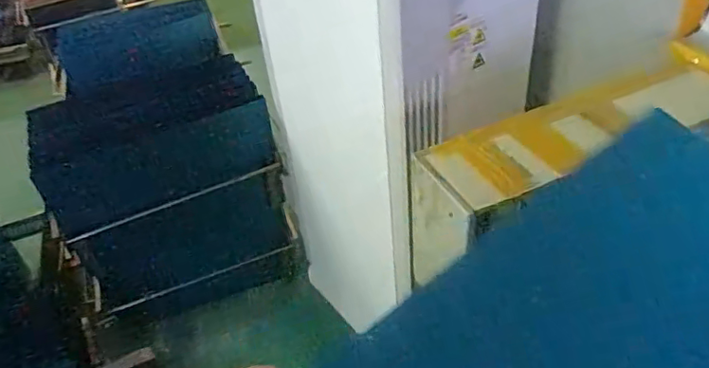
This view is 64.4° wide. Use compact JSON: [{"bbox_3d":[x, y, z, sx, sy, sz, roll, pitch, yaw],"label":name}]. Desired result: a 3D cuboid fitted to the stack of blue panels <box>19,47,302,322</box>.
[{"bbox_3d":[-0.550,0.048,1.712,0.624,0.653,0.326,-19,42,-15],"label":"stack of blue panels"}]

